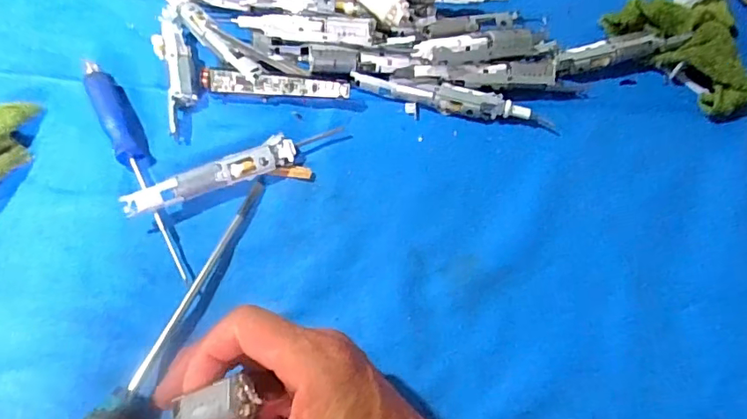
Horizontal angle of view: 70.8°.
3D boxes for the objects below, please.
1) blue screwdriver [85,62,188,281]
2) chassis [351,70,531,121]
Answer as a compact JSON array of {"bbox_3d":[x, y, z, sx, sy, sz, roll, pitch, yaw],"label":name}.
[{"bbox_3d":[-0.160,-0.032,0.356,0.021,0.015,0.178,-28,68,-14],"label":"blue screwdriver"},{"bbox_3d":[0.050,-0.082,0.388,0.130,0.015,0.018,13,65,4],"label":"chassis"}]

